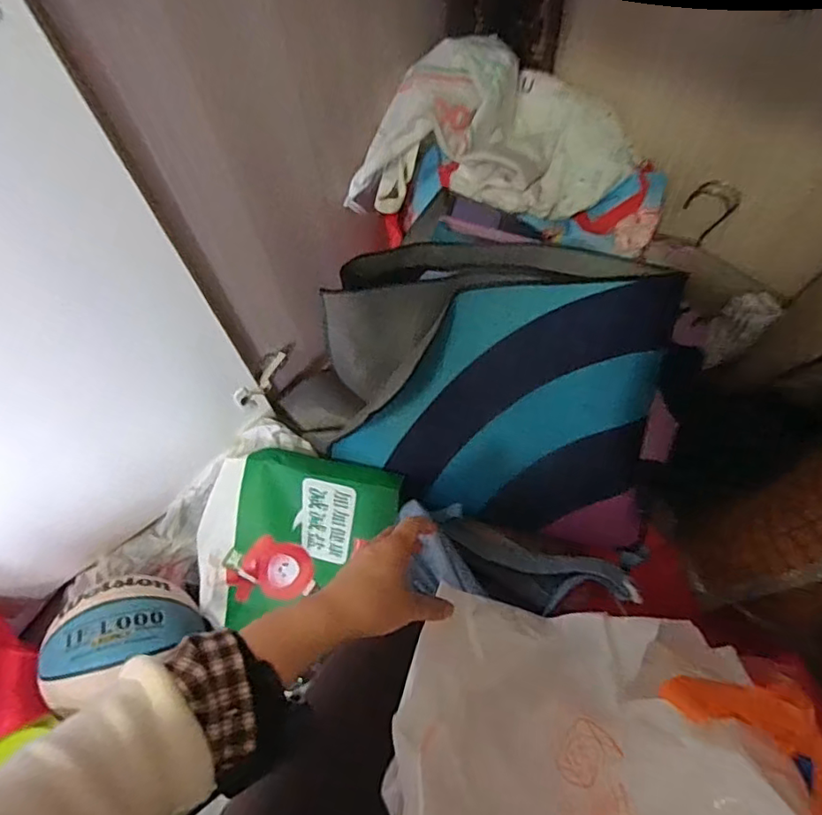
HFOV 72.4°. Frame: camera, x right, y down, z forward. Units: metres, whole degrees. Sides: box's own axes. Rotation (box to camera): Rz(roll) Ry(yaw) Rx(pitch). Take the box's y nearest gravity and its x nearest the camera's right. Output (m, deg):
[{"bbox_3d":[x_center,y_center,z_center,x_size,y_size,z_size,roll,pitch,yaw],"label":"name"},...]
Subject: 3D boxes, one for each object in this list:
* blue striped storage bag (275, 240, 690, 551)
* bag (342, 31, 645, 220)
[{"bbox_3d":[0.078,-0.037,0.826,0.554,0.114,0.398,13,107,10],"label":"blue striped storage bag"},{"bbox_3d":[0.129,-0.405,0.851,0.407,0.138,0.229,11,63,10],"label":"bag"}]

